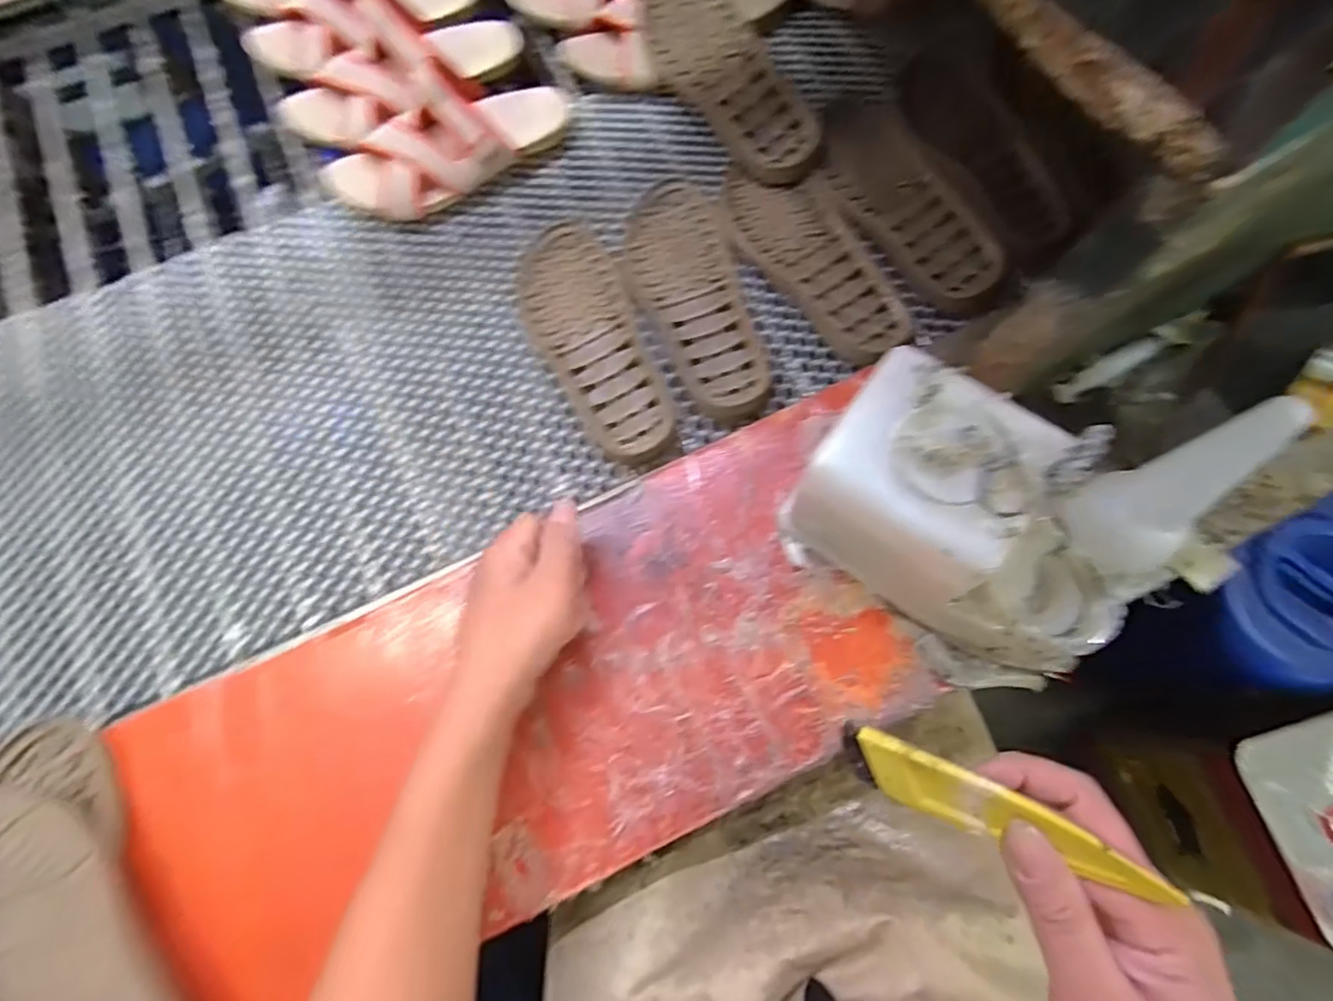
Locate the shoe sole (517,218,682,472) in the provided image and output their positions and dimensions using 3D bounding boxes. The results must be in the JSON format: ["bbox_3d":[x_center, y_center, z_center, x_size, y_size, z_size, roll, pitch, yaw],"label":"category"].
[{"bbox_3d":[-0.071,-0.147,0.542,0.087,0.022,0.250,-20,75,-4],"label":"shoe sole"}]

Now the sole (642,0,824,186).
[{"bbox_3d":[0.058,-0.410,0.584,0.084,0.025,0.236,-36,86,9],"label":"sole"}]

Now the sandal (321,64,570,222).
[{"bbox_3d":[-0.206,-0.343,0.575,0.242,0.076,0.091,-28,76,-6],"label":"sandal"}]

